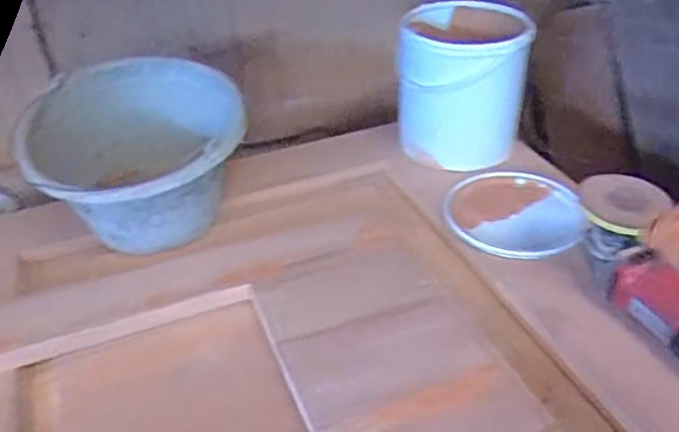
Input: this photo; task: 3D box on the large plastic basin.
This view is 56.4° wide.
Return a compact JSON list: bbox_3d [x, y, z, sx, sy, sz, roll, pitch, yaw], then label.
[{"bbox_3d":[-0.232,-0.065,0.785,0.232,0.162,0.244,0,36,4],"label":"large plastic basin"}]

